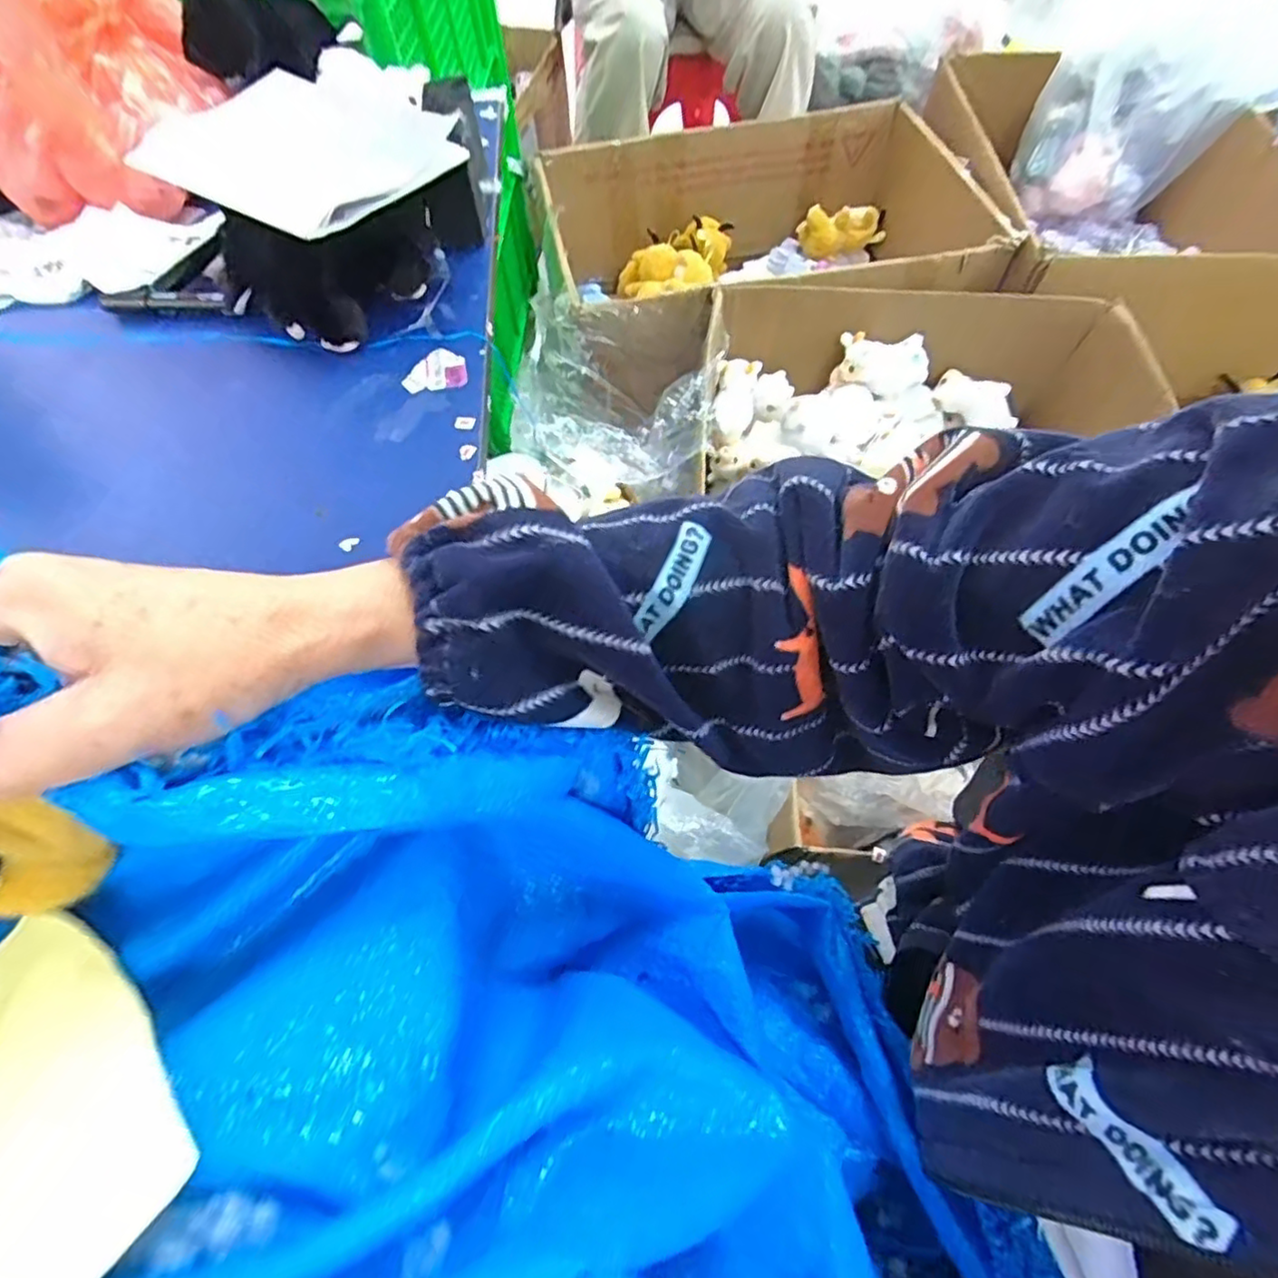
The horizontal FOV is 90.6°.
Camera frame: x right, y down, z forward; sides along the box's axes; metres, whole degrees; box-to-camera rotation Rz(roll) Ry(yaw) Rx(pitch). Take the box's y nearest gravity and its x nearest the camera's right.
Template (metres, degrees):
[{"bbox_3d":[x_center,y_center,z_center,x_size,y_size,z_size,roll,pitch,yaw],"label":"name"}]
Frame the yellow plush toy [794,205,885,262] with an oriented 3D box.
[{"bbox_3d":[0.405,-0.817,1.268,0.169,0.091,0.088,11,61,7],"label":"yellow plush toy"}]

